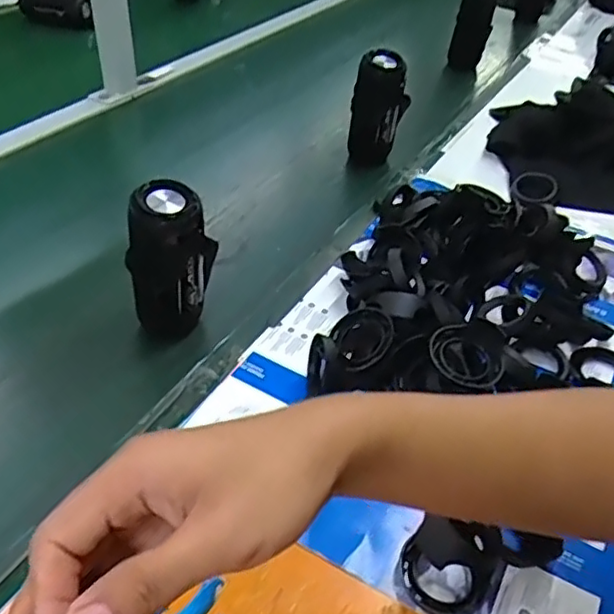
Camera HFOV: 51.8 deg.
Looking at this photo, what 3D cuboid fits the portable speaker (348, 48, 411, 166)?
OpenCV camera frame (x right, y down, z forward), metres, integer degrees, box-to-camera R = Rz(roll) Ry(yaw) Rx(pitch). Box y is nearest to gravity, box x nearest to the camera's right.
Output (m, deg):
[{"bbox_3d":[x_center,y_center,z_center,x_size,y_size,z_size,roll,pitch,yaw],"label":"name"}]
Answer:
[{"bbox_3d":[0.101,-0.286,0.912,0.078,0.141,0.065,17,42,15],"label":"portable speaker"}]

